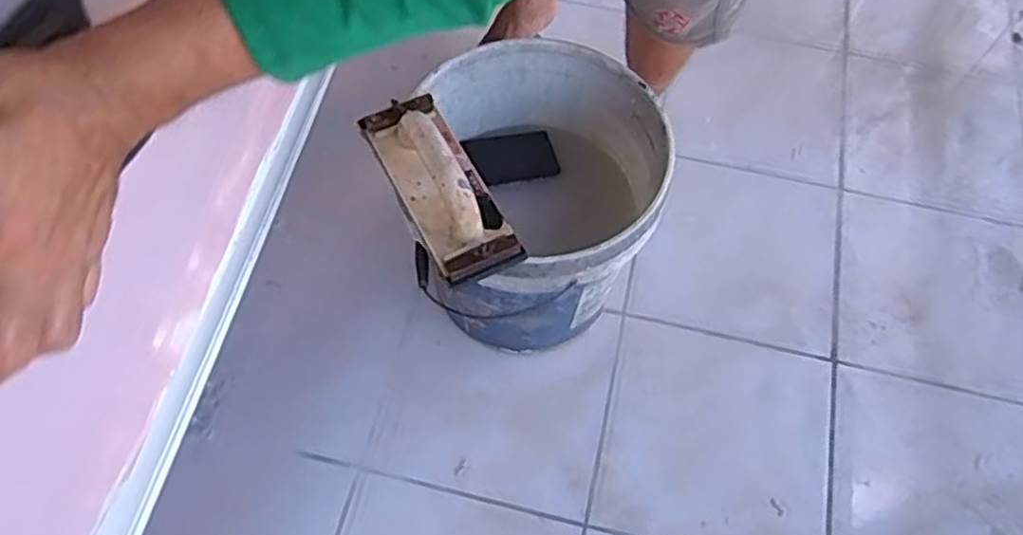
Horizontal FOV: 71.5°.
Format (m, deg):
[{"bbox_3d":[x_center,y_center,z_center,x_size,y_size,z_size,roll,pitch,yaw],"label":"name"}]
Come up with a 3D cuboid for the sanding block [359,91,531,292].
[{"bbox_3d":[-0.076,-0.097,0.721,0.083,0.070,0.225,-26,66,-13],"label":"sanding block"}]

